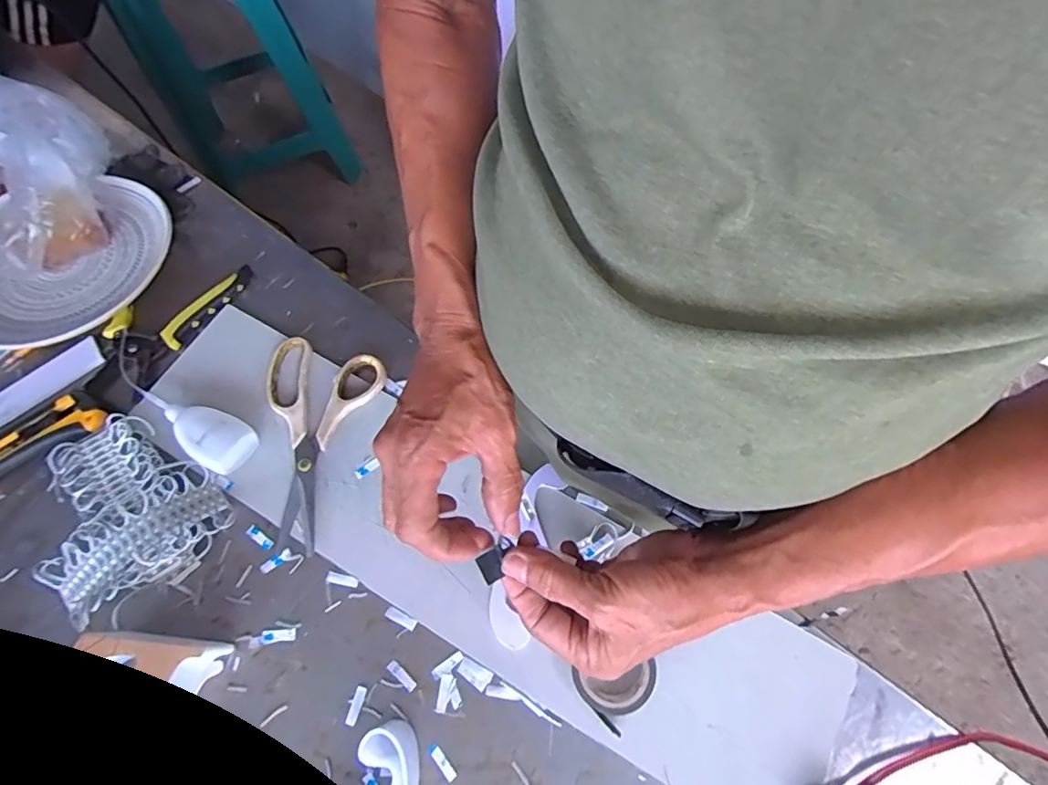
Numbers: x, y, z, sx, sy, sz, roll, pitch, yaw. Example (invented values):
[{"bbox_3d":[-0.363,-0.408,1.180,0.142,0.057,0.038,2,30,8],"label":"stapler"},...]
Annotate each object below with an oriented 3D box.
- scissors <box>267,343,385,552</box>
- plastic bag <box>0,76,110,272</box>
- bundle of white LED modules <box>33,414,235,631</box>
[{"bbox_3d":[-0.193,0.037,0.467,0.102,0.014,0.167,15,69,8],"label":"scissors"},{"bbox_3d":[-0.467,-0.211,0.518,0.170,0.083,0.143,40,73,15],"label":"plastic bag"},{"bbox_3d":[-0.329,0.094,0.436,0.154,0.032,0.127,36,74,15],"label":"bundle of white LED modules"}]

